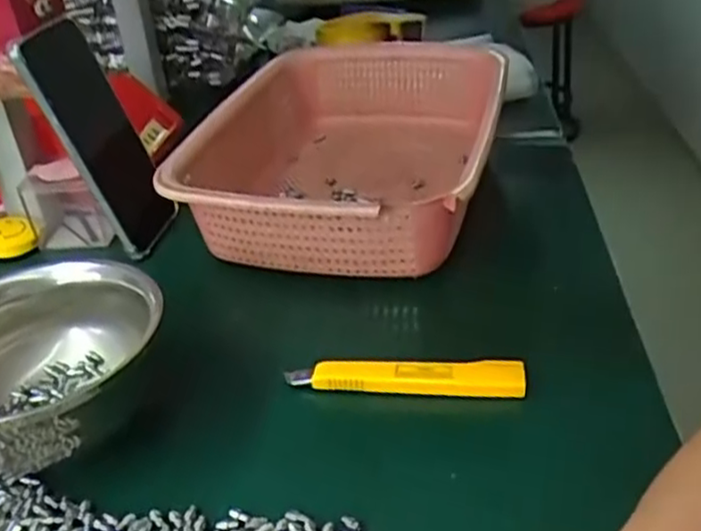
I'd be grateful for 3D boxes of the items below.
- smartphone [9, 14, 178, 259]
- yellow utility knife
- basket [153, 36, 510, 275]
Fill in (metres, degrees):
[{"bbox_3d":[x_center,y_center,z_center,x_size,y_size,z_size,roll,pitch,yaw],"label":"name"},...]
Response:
[{"bbox_3d":[-0.178,-0.090,0.512,0.017,0.165,0.068,-7,27,37],"label":"smartphone"},{"bbox_3d":[0.029,0.059,0.388,0.126,0.012,0.018,0,33,8],"label":"yellow utility knife"},{"bbox_3d":[-0.008,-0.092,0.566,0.222,0.075,0.291,4,34,14],"label":"basket"}]

